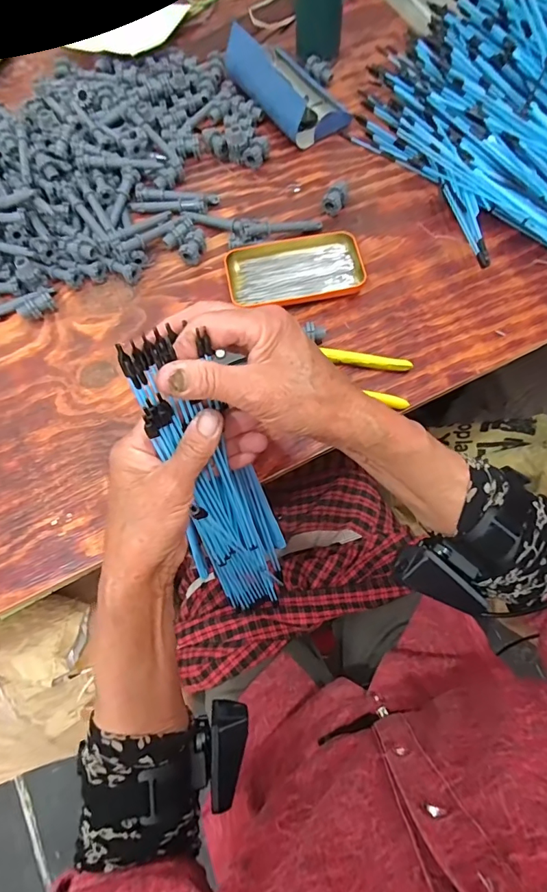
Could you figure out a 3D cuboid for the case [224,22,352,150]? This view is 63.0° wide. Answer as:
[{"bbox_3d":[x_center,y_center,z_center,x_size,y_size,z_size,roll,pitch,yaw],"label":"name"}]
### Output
[{"bbox_3d":[0.020,-0.455,0.555,0.094,0.057,0.168,-32,72,-10],"label":"case"}]

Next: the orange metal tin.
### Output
[{"bbox_3d":[0.022,-0.192,0.485,0.143,0.020,0.078,-13,70,-3],"label":"orange metal tin"}]

